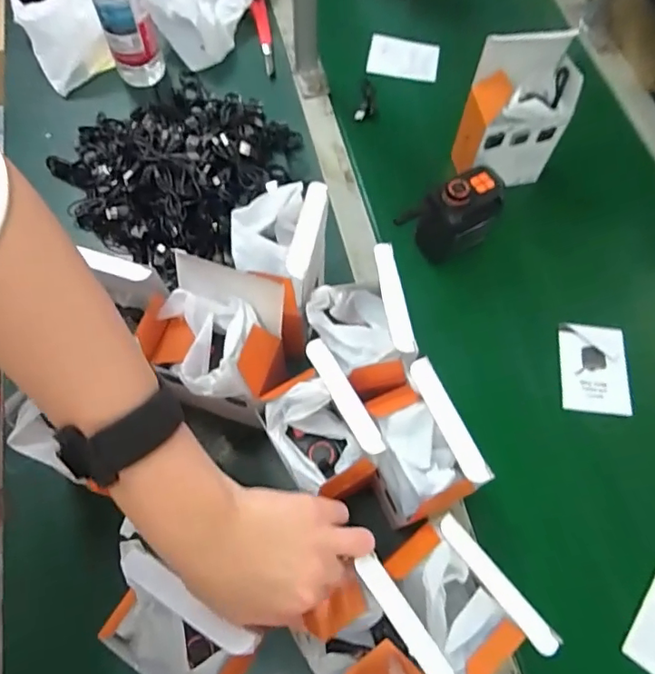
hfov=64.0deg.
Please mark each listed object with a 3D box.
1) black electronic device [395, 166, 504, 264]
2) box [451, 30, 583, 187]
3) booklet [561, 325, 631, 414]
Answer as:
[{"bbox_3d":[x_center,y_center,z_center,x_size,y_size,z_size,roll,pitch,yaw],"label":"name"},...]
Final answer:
[{"bbox_3d":[0.138,-0.123,0.586,0.126,0.088,0.055,-37,72,-16],"label":"black electronic device"},{"bbox_3d":[0.218,-0.255,0.606,0.103,0.162,0.064,-10,67,-6],"label":"box"},{"bbox_3d":[0.293,0.034,0.576,0.071,0.004,0.099,5,70,4],"label":"booklet"}]

